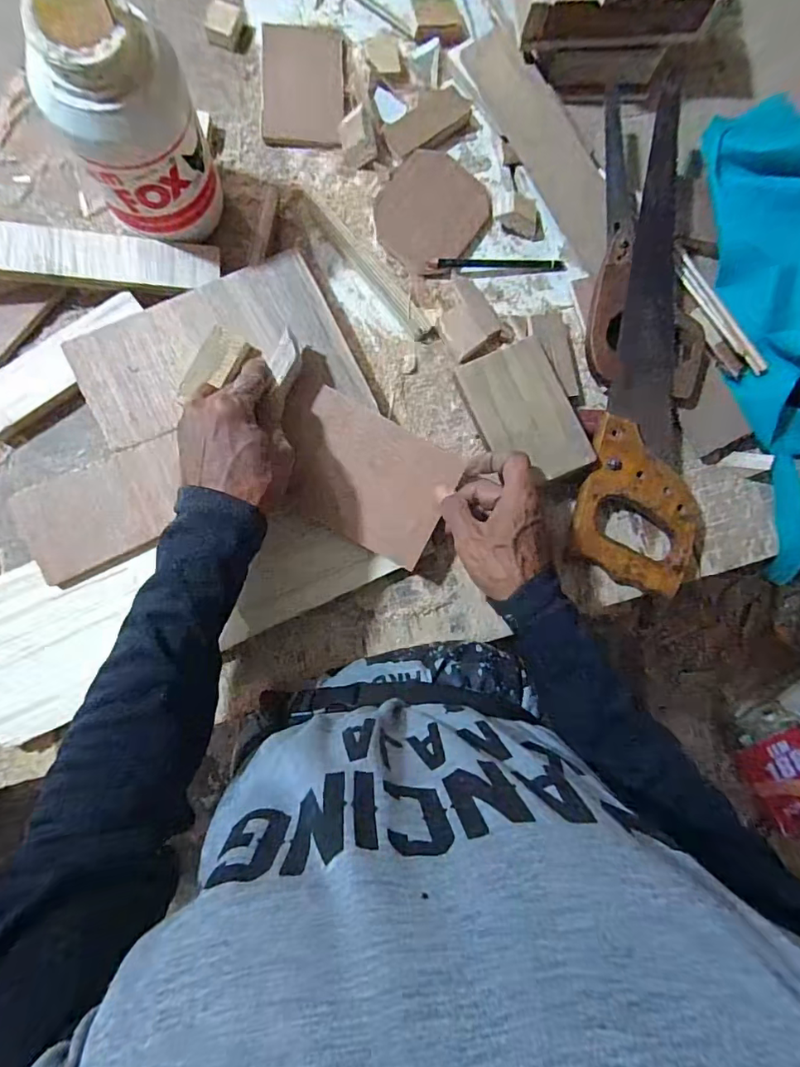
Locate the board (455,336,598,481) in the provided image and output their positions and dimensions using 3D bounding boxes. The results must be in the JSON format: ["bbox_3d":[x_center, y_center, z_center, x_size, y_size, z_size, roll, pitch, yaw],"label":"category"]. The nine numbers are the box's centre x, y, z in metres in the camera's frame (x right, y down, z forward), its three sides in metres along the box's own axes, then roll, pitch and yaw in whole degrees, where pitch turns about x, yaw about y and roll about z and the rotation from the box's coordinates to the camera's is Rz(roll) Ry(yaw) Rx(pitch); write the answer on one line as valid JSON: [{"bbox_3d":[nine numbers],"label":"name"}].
[{"bbox_3d":[0.111,-0.106,0.440,0.081,0.008,0.122,-22,82,2],"label":"board"}]

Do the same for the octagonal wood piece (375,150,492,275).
[{"bbox_3d":[0.028,-0.300,0.469,0.091,0.006,0.107,37,85,-3],"label":"octagonal wood piece"}]

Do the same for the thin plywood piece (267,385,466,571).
[{"bbox_3d":[-0.024,-0.046,0.425,0.129,0.007,0.111,22,89,-2],"label":"thin plywood piece"}]

